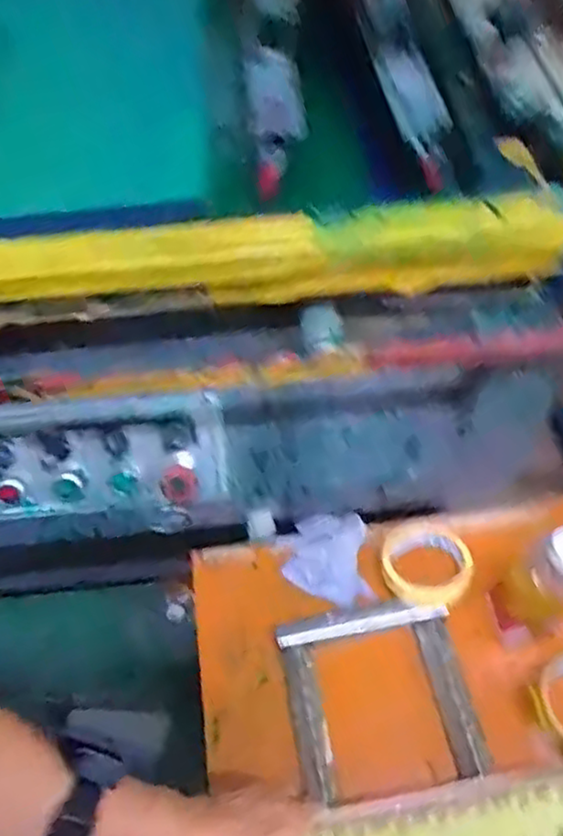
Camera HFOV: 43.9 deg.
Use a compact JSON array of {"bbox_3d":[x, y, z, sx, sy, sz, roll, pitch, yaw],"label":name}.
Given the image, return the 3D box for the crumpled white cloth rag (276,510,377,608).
[{"bbox_3d":[0.048,0.157,0.771,0.096,0.035,0.102,-5,56,-1],"label":"crumpled white cloth rag"}]

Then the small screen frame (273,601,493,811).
[{"bbox_3d":[0.095,0.272,0.690,0.173,0.028,0.180,-11,56,-5],"label":"small screen frame"}]

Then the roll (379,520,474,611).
[{"bbox_3d":[0.155,0.156,0.754,0.092,0.030,0.103,-17,57,-9],"label":"roll"}]

